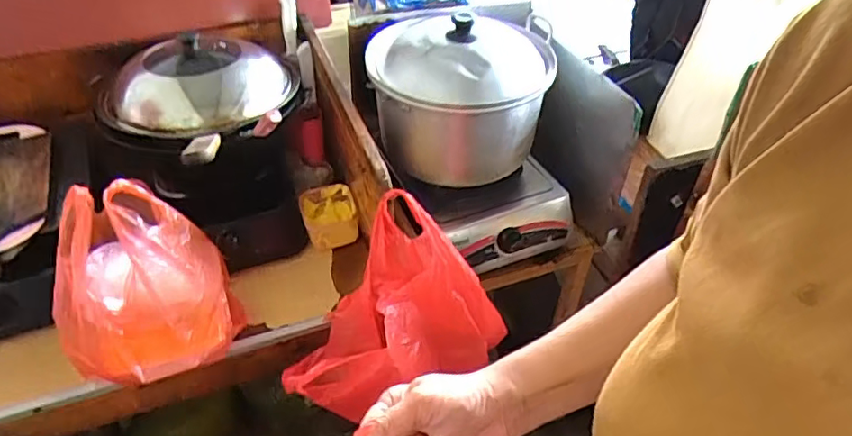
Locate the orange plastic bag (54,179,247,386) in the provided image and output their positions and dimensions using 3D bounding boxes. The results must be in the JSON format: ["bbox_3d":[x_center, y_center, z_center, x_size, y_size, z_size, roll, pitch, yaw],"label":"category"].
[{"bbox_3d":[-0.408,0.085,0.803,0.219,0.249,0.184,-16,46,-16],"label":"orange plastic bag"}]

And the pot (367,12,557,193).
[{"bbox_3d":[0.058,-0.217,1.008,0.293,0.234,0.273,0,44,0],"label":"pot"}]

